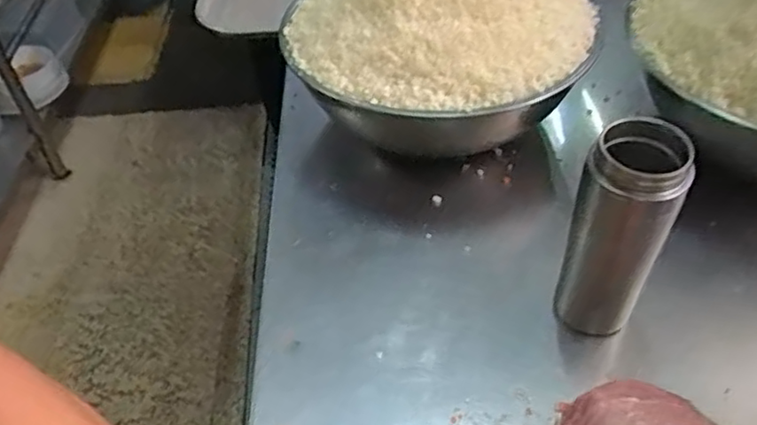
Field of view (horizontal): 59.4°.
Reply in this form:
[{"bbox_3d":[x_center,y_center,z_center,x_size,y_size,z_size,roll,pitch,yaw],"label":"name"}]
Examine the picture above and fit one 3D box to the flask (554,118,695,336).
[{"bbox_3d":[0.173,0.021,0.488,0.063,0.183,0.053,21,51,21],"label":"flask"}]

